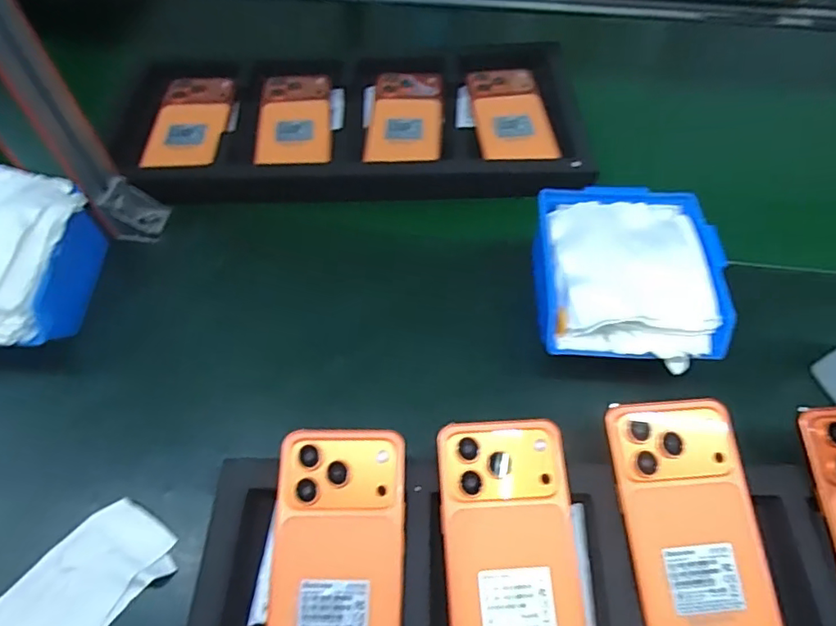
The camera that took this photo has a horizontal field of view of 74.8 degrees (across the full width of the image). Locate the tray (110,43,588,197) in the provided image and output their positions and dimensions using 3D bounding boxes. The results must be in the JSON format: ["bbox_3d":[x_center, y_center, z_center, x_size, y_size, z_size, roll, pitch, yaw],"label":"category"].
[{"bbox_3d":[-0.064,-0.199,0.565,0.454,0.030,0.207,-2,59,-1],"label":"tray"}]

